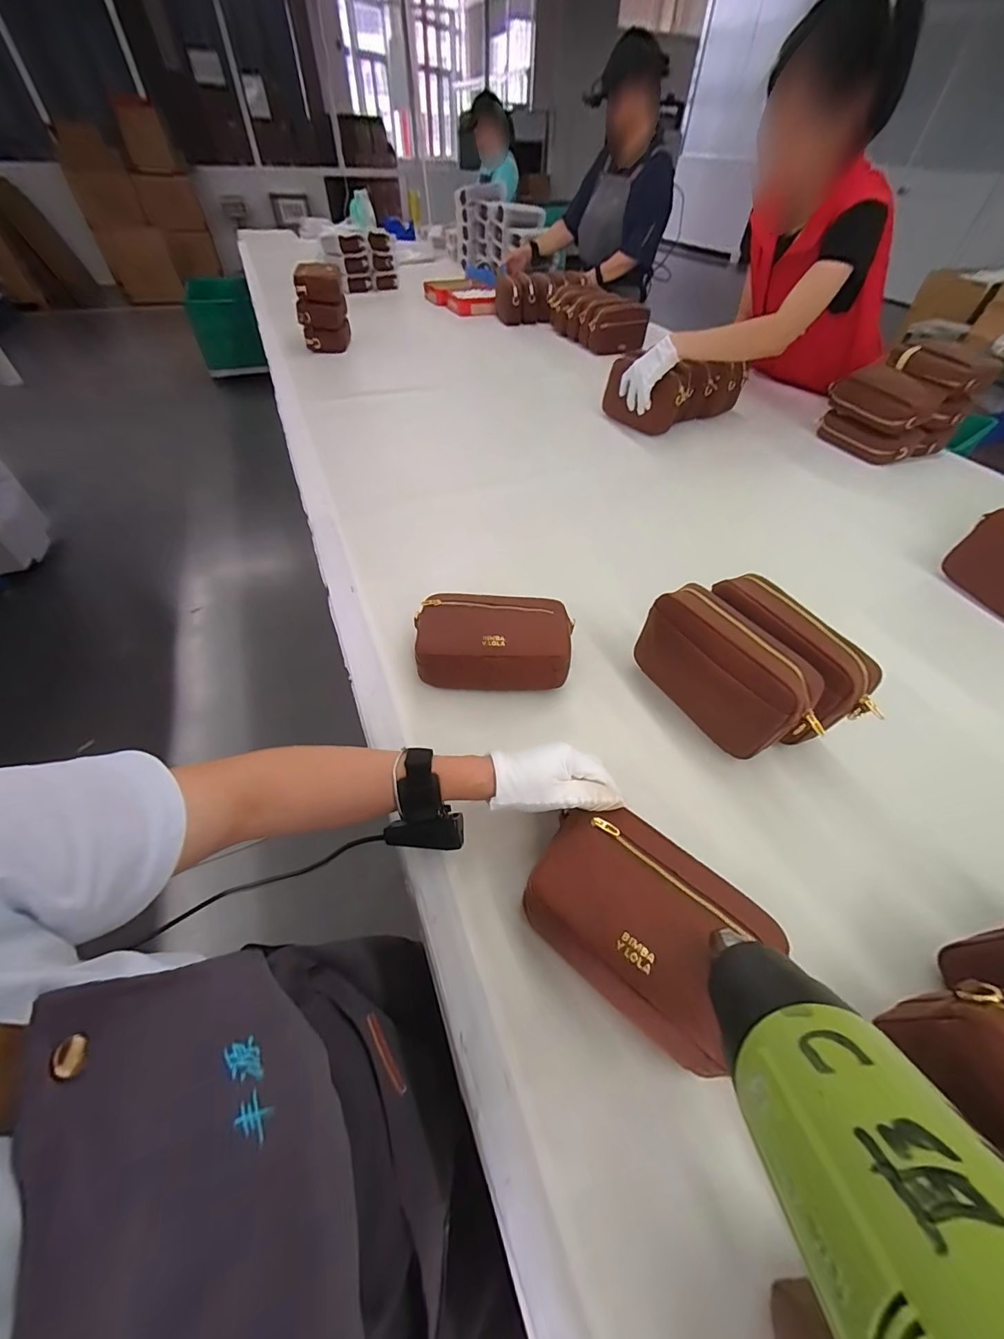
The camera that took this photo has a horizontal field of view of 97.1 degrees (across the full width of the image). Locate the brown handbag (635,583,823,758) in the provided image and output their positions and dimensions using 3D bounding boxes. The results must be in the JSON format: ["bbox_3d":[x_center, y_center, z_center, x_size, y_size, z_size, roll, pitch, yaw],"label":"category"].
[{"bbox_3d":[0.249,0.008,0.507,0.068,0.125,0.194,-24,55,-20],"label":"brown handbag"}]

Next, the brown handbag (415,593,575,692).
[{"bbox_3d":[-0.011,-0.038,0.566,0.195,0.062,0.125,3,50,1],"label":"brown handbag"}]

